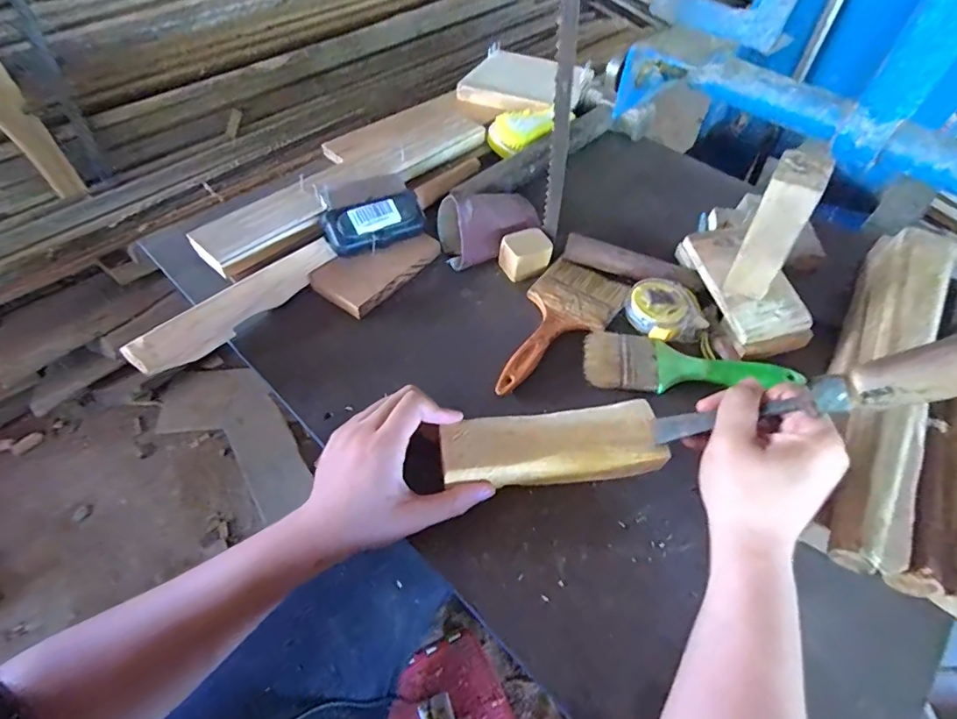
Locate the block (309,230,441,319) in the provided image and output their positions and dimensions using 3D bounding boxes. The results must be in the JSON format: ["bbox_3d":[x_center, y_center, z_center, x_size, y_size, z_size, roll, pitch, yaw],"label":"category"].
[{"bbox_3d":[-0.111,-0.105,0.534,0.072,0.018,0.134,35,59,22],"label":"block"}]

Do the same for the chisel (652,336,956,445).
[{"bbox_3d":[0.214,0.022,0.304,0.023,0.229,0.024,40,50,-21],"label":"chisel"}]

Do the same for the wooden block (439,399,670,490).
[{"bbox_3d":[0.057,0.069,0.392,0.170,0.027,0.052,-4,51,-7],"label":"wooden block"}]

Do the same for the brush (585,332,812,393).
[{"bbox_3d":[0.196,0.005,0.463,0.188,0.011,0.061,7,53,3],"label":"brush"}]

